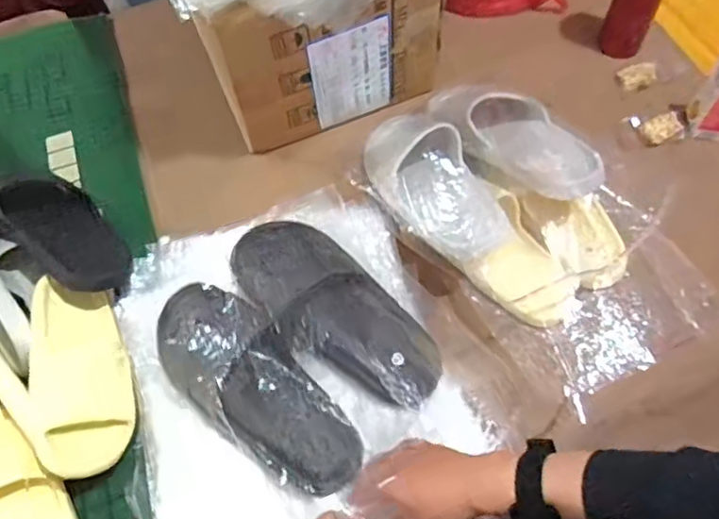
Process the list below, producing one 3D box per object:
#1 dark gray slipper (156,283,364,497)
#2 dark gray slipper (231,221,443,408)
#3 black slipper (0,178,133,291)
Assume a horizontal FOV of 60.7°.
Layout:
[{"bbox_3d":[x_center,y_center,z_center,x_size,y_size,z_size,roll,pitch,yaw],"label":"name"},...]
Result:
[{"bbox_3d":[-0.114,0.127,0.639,0.280,0.090,0.106,38,71,19],"label":"dark gray slipper"},{"bbox_3d":[-0.035,0.047,0.664,0.119,0.071,0.274,-42,69,-17],"label":"dark gray slipper"},{"bbox_3d":[-0.339,-0.023,0.726,0.178,0.058,0.092,39,45,15],"label":"black slipper"}]

